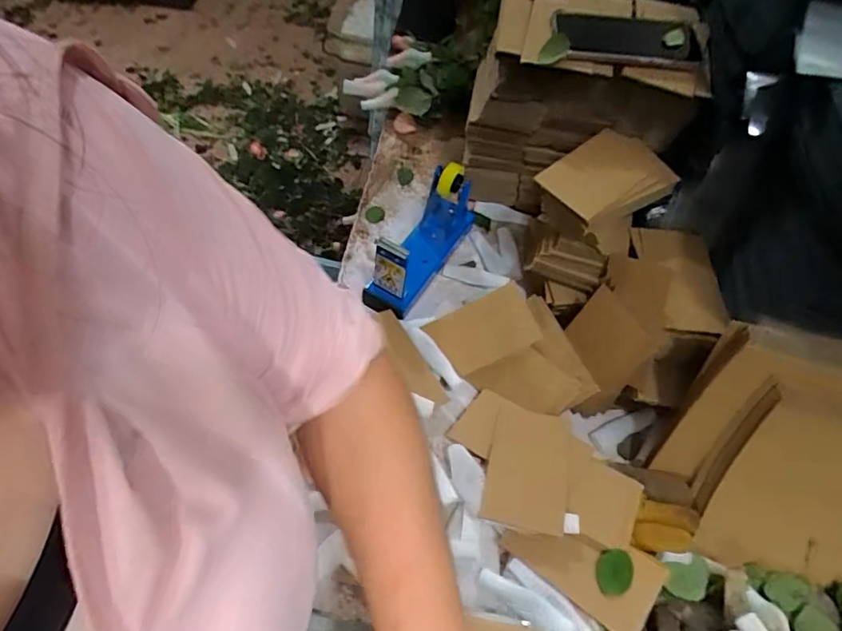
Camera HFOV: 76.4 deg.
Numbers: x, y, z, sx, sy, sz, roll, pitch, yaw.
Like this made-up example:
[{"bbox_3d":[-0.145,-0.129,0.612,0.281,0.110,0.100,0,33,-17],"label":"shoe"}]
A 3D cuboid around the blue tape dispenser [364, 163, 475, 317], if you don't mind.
[{"bbox_3d":[0.008,-0.117,0.740,0.068,0.128,0.230,26,57,10],"label":"blue tape dispenser"}]

